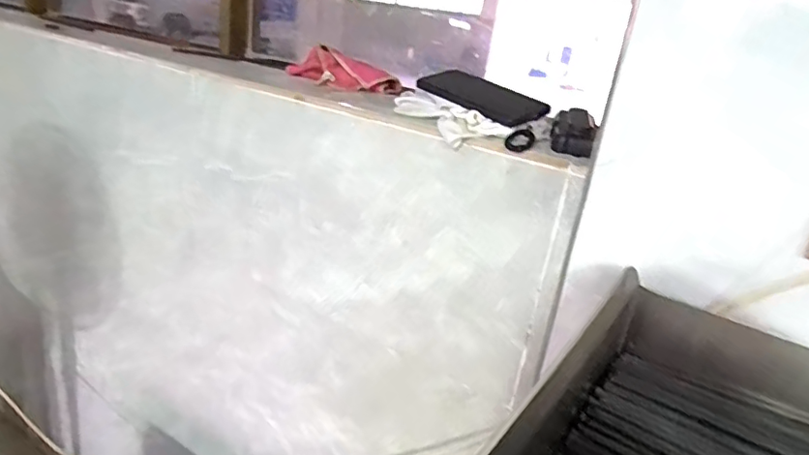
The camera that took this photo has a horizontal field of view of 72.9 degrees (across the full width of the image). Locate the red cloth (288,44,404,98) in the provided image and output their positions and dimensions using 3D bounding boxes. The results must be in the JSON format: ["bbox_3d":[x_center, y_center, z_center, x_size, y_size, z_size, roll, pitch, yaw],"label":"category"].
[{"bbox_3d":[-0.090,-0.231,0.806,0.173,0.045,0.075,24,26,35],"label":"red cloth"}]

